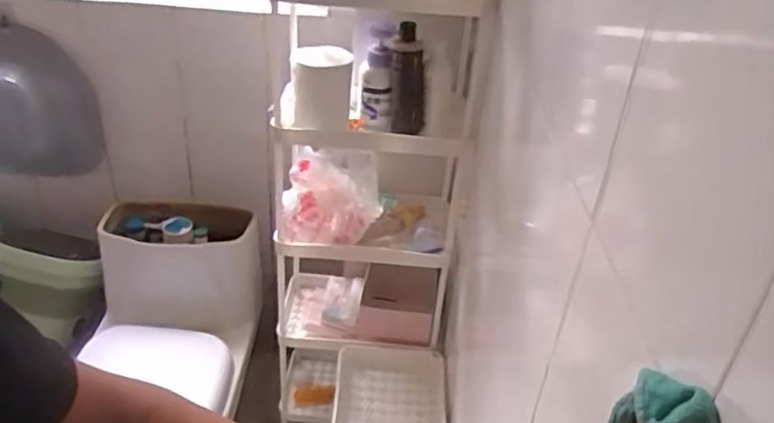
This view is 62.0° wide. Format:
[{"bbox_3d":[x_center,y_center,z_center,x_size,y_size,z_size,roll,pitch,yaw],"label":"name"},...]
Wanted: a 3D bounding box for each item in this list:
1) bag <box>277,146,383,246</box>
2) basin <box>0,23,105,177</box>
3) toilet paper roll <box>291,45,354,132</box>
[{"bbox_3d":[-0.103,-0.025,1.164,0.174,0.154,0.117,0,35,-7],"label":"bag"},{"bbox_3d":[-0.817,-0.230,1.477,0.303,0.357,0.088,0,35,-8],"label":"basin"},{"bbox_3d":[-0.105,-0.201,1.043,0.094,0.105,0.086,4,35,-2],"label":"toilet paper roll"}]

